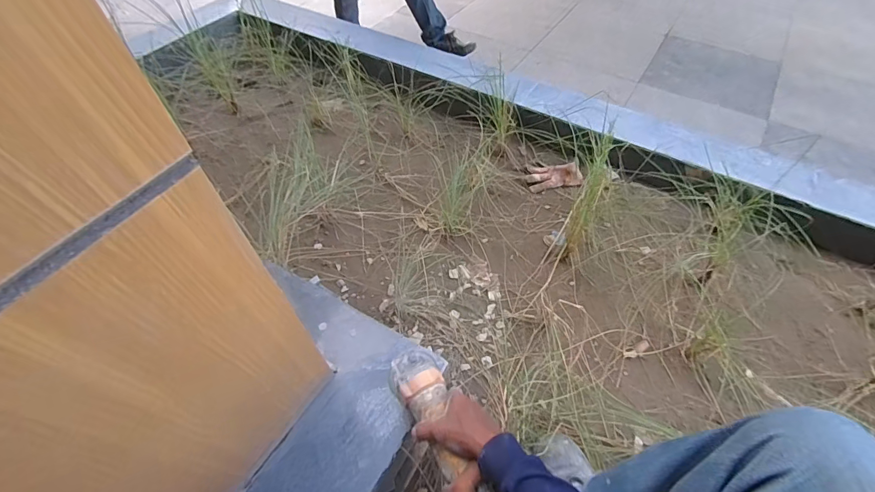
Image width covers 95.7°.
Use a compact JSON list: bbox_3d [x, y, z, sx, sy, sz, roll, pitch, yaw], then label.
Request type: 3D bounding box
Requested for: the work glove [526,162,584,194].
[{"bbox_3d":[0.345,-0.214,1.175,0.155,0.032,0.087,-5,54,-2],"label":"work glove"}]

